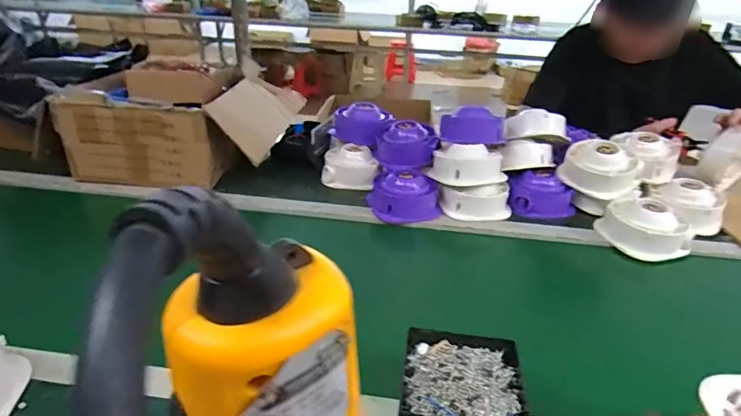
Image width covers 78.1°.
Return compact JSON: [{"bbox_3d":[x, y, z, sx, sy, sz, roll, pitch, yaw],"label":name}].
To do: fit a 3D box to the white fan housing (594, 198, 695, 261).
[{"bbox_3d":[0.492,0.029,0.824,0.130,0.074,0.119,-5,29,-15],"label":"white fan housing"}]

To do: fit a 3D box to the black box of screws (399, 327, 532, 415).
[{"bbox_3d":[0.089,0.195,0.453,0.119,0.061,0.154,7,28,7],"label":"black box of screws"}]

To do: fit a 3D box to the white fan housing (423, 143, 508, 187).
[{"bbox_3d":[0.191,-0.090,0.907,0.128,0.066,0.104,-9,30,-22],"label":"white fan housing"}]

